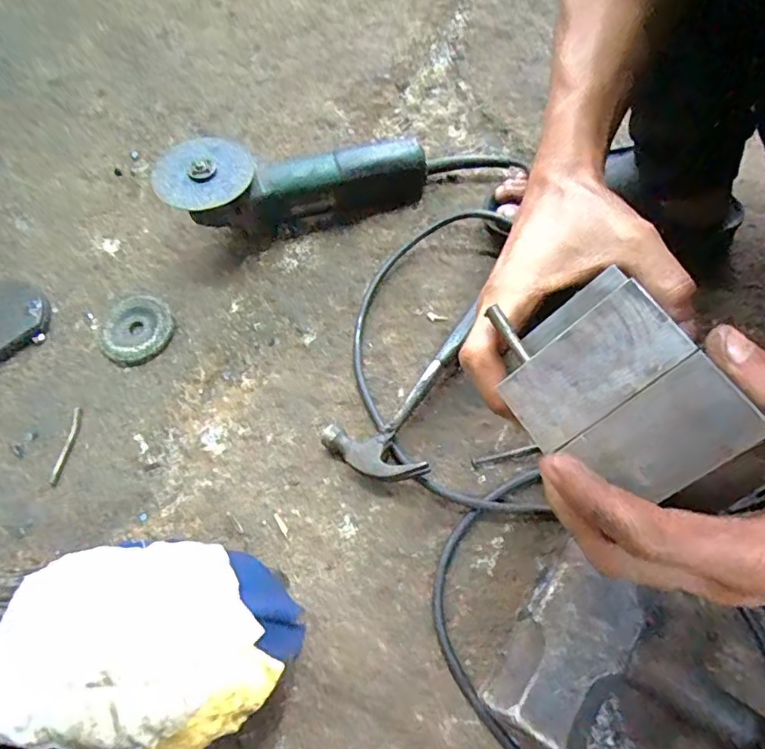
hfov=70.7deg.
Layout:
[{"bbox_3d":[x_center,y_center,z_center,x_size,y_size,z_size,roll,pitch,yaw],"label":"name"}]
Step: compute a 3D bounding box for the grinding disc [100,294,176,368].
[{"bbox_3d":[-0.266,-0.051,0.581,0.076,0.012,0.084,-31,66,-13],"label":"grinding disc"}]

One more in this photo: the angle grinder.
[{"bbox_3d":[-0.099,-0.225,0.615,0.286,0.095,0.103,-21,64,-8],"label":"angle grinder"}]

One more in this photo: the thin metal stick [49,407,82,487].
[{"bbox_3d":[-0.309,0.069,0.529,0.012,0.004,0.078,4,64,5],"label":"thin metal stick"}]

